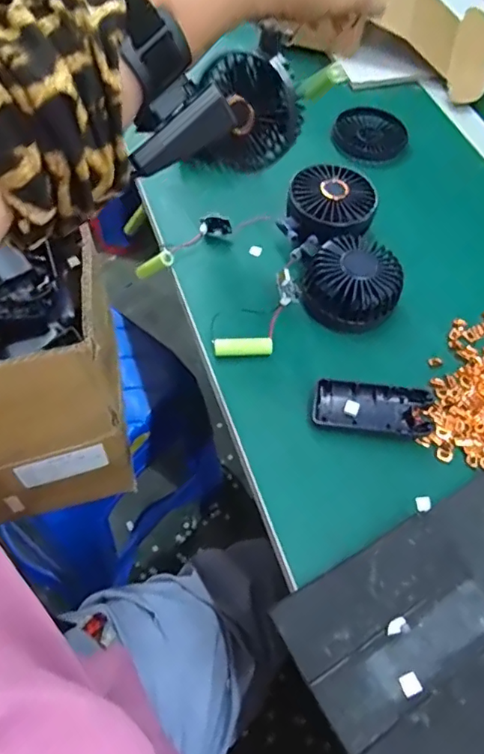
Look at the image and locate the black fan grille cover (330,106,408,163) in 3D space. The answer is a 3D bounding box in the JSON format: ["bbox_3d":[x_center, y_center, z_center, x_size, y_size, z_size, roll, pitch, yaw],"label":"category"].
[{"bbox_3d":[0.153,-0.290,0.643,0.086,0.012,0.089,14,59,4],"label":"black fan grille cover"}]

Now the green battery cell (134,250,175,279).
[{"bbox_3d":[-0.089,-0.109,0.535,0.051,0.014,0.013,-17,52,40],"label":"green battery cell"}]

